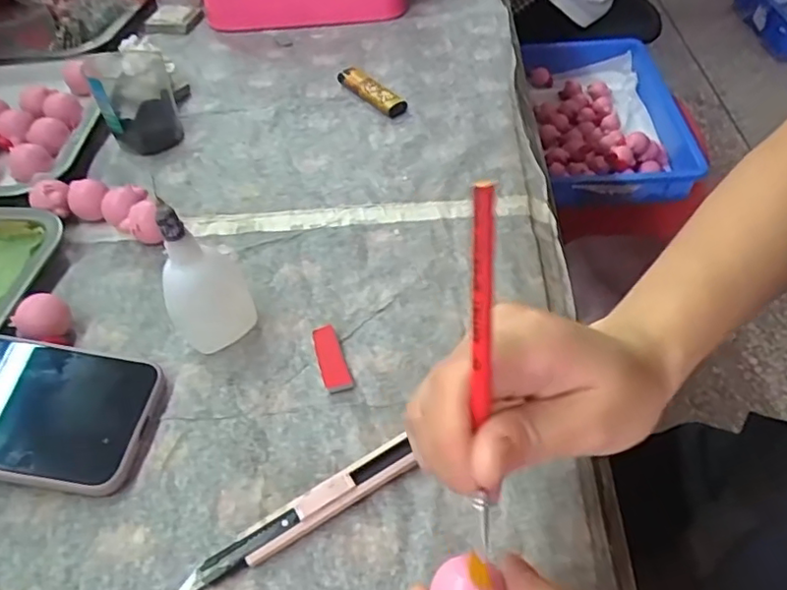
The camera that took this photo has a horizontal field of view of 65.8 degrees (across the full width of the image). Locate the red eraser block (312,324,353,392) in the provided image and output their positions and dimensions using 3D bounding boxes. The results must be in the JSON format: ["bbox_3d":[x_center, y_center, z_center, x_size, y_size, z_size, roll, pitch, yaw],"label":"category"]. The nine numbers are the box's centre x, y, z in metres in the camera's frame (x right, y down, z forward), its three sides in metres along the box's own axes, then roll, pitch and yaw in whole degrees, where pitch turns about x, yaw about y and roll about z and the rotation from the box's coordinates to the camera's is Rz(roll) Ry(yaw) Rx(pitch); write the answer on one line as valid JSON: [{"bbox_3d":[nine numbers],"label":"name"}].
[{"bbox_3d":[-0.036,0.035,0.344,0.015,0.006,0.044,-17,49,-9],"label":"red eraser block"}]

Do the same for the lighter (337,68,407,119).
[{"bbox_3d":[-0.017,-0.171,0.510,0.018,0.014,0.074,-33,54,-22],"label":"lighter"}]

